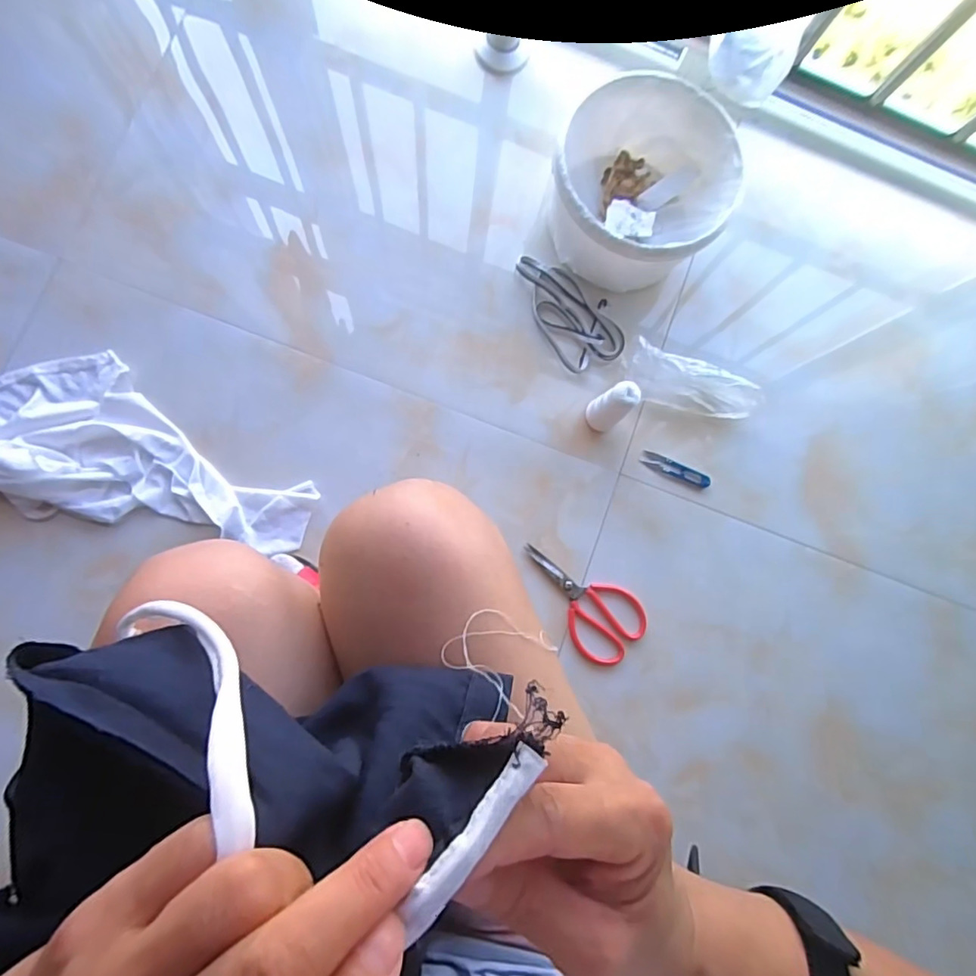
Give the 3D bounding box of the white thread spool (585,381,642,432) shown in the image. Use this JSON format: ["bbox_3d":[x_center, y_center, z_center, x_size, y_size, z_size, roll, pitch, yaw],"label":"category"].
[{"bbox_3d":[0.157,-0.102,0.712,0.036,0.122,0.039,0,85,-5],"label":"white thread spool"}]

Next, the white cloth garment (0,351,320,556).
[{"bbox_3d":[-0.449,-0.047,0.698,0.463,0.038,0.211,16,84,-4],"label":"white cloth garment"}]

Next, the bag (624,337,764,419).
[{"bbox_3d":[0.282,-0.141,0.767,0.195,0.047,0.063,17,84,-3],"label":"bag"}]

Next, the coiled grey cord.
[{"bbox_3d":[0.107,-0.246,0.777,0.087,0.014,0.184,-37,89,-7],"label":"coiled grey cord"}]

